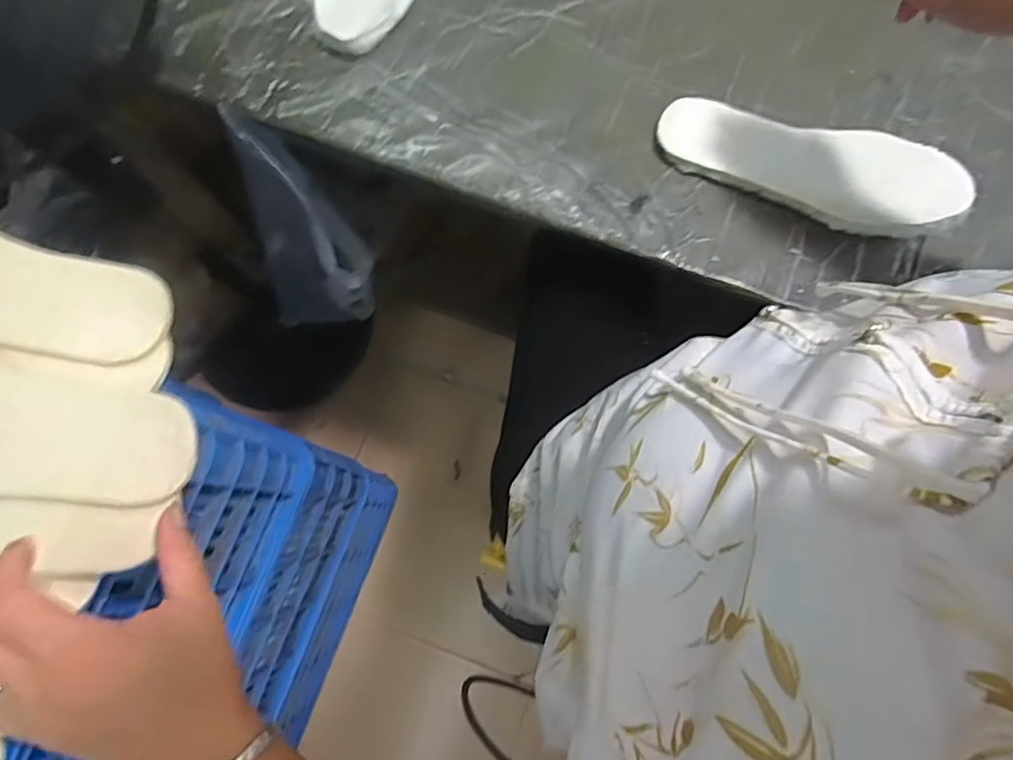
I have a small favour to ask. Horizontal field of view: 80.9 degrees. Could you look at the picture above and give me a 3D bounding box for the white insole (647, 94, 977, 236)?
[{"bbox_3d":[0.264,-0.187,0.523,0.260,0.023,0.091,13,77,3],"label":"white insole"}]

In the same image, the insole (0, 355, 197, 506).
[{"bbox_3d":[-0.316,0.027,0.363,0.269,0.011,0.088,9,77,8],"label":"insole"}]

